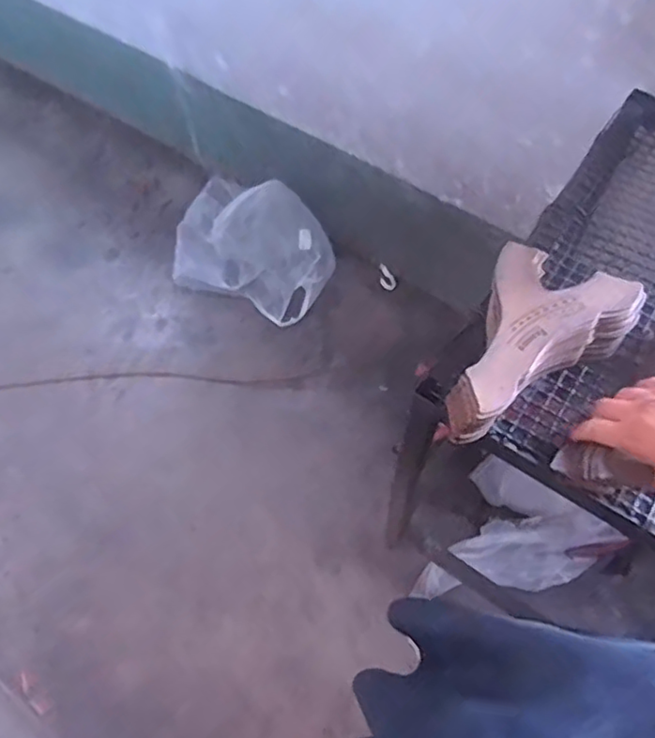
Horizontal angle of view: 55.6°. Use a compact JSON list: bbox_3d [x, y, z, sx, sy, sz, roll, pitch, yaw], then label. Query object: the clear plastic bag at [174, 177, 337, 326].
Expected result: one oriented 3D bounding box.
[{"bbox_3d":[-0.196,-0.318,1.611,0.393,0.205,0.281,24,65,16],"label":"clear plastic bag"}]

